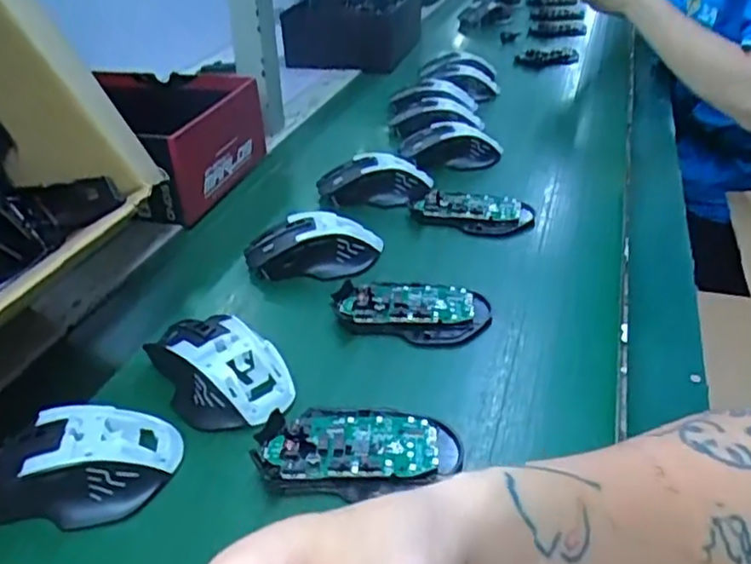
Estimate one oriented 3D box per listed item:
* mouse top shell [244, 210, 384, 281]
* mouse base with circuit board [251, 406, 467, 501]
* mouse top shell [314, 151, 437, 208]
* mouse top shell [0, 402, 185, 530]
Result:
[{"bbox_3d":[-0.052,-0.030,0.568,0.110,0.032,0.059,-5,42,0],"label":"mouse top shell"},{"bbox_3d":[-0.010,0.093,0.391,0.116,0.019,0.062,2,42,8],"label":"mouse base with circuit board"},{"bbox_3d":[-0.002,-0.103,0.673,0.112,0.034,0.055,-6,42,-1],"label":"mouse top shell"},{"bbox_3d":[-0.167,0.100,0.377,0.103,0.036,0.062,-10,42,-6],"label":"mouse top shell"}]

